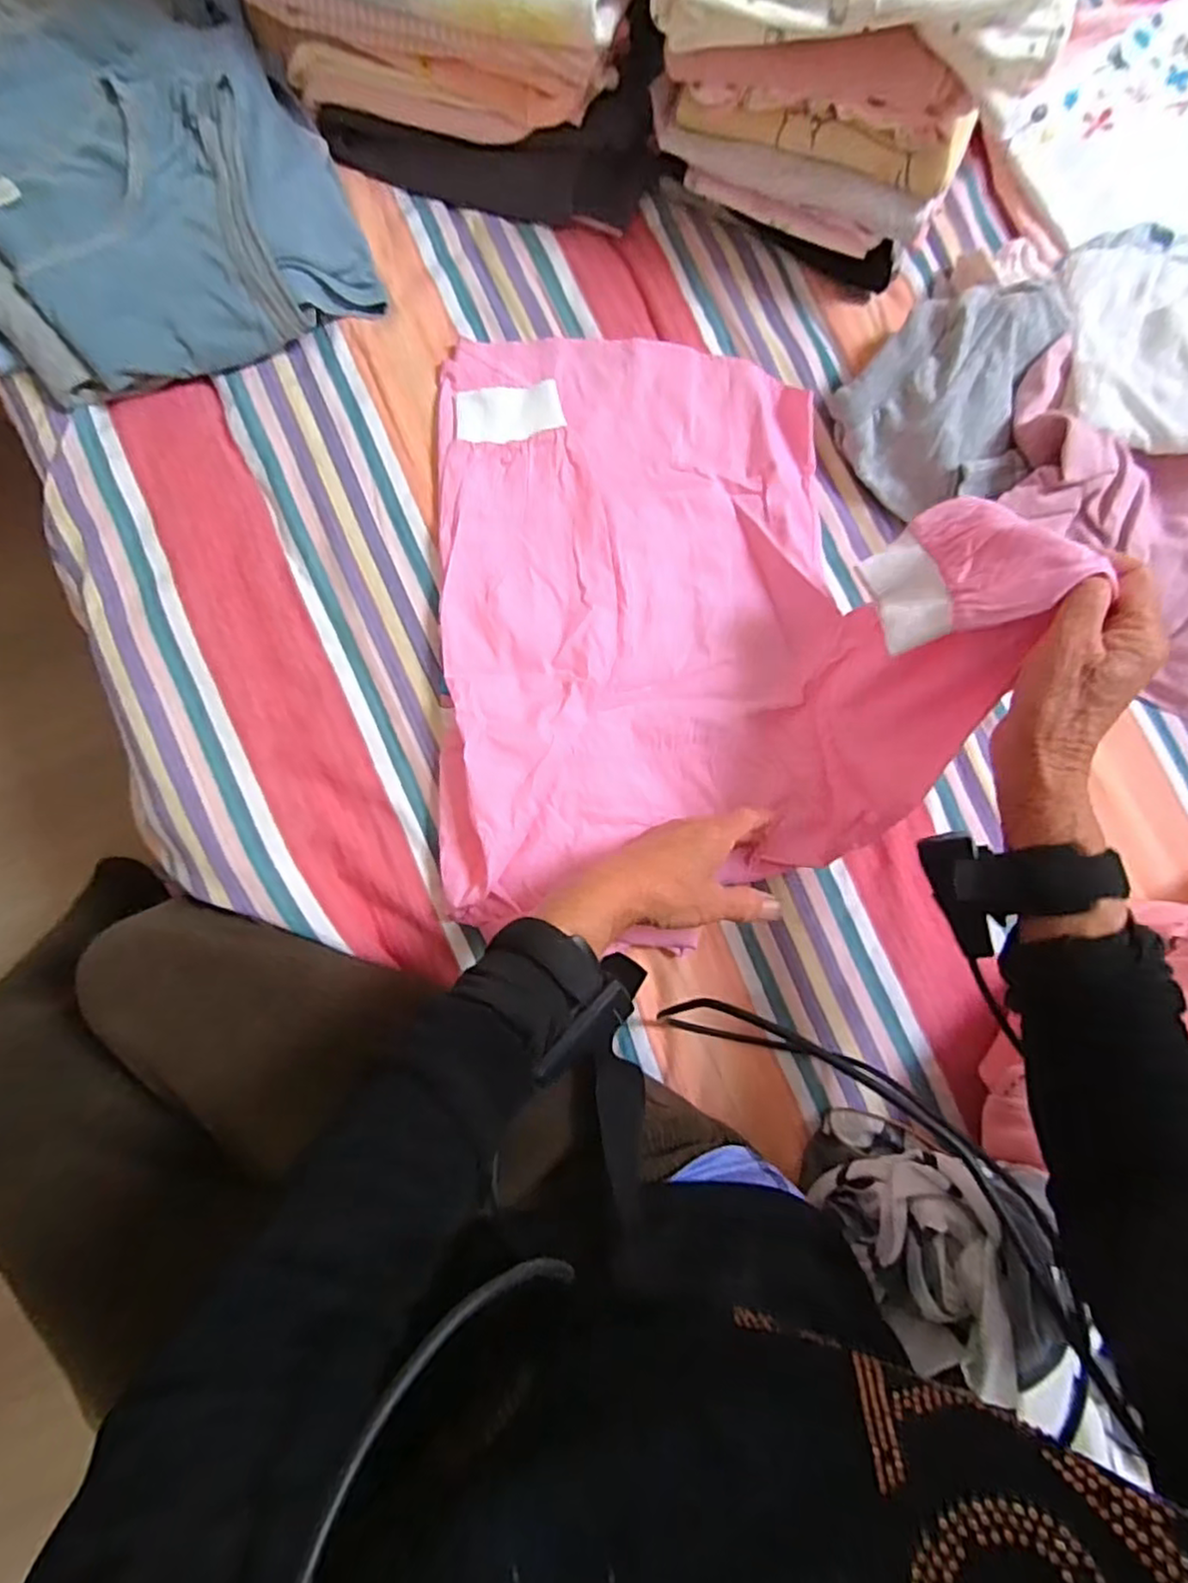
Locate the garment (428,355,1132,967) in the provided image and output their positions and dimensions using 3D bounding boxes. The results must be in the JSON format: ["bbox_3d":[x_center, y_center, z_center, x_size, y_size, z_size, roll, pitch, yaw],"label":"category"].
[{"bbox_3d":[0.064,-0.143,0.443,0.334,0.159,0.415,-3,86,-5],"label":"garment"}]

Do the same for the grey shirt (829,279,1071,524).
[{"bbox_3d":[0.275,-0.294,0.513,0.137,0.068,0.153,45,83,0],"label":"grey shirt"}]

